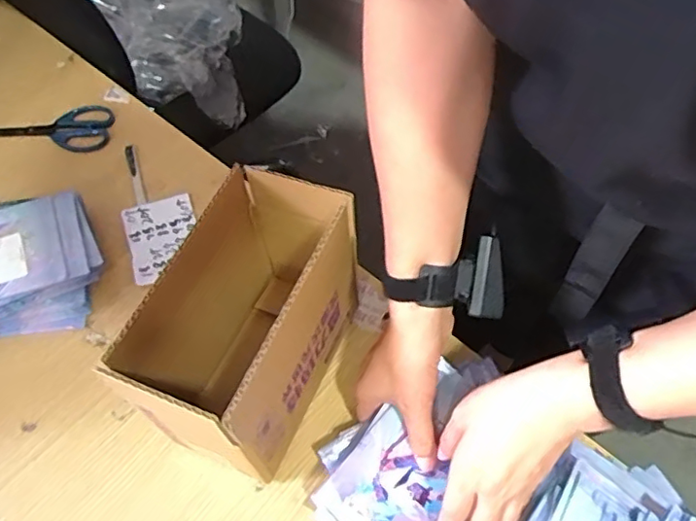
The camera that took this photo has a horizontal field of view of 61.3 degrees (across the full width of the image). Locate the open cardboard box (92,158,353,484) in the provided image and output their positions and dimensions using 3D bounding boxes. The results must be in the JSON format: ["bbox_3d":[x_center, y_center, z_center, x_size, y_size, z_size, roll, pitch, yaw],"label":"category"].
[{"bbox_3d":[-0.087,0.067,0.546,0.118,0.210,0.214,21,60,12],"label":"open cardboard box"}]

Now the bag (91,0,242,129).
[{"bbox_3d":[-0.371,-0.500,1.171,0.283,0.143,0.570,-31,63,-18],"label":"bag"}]

